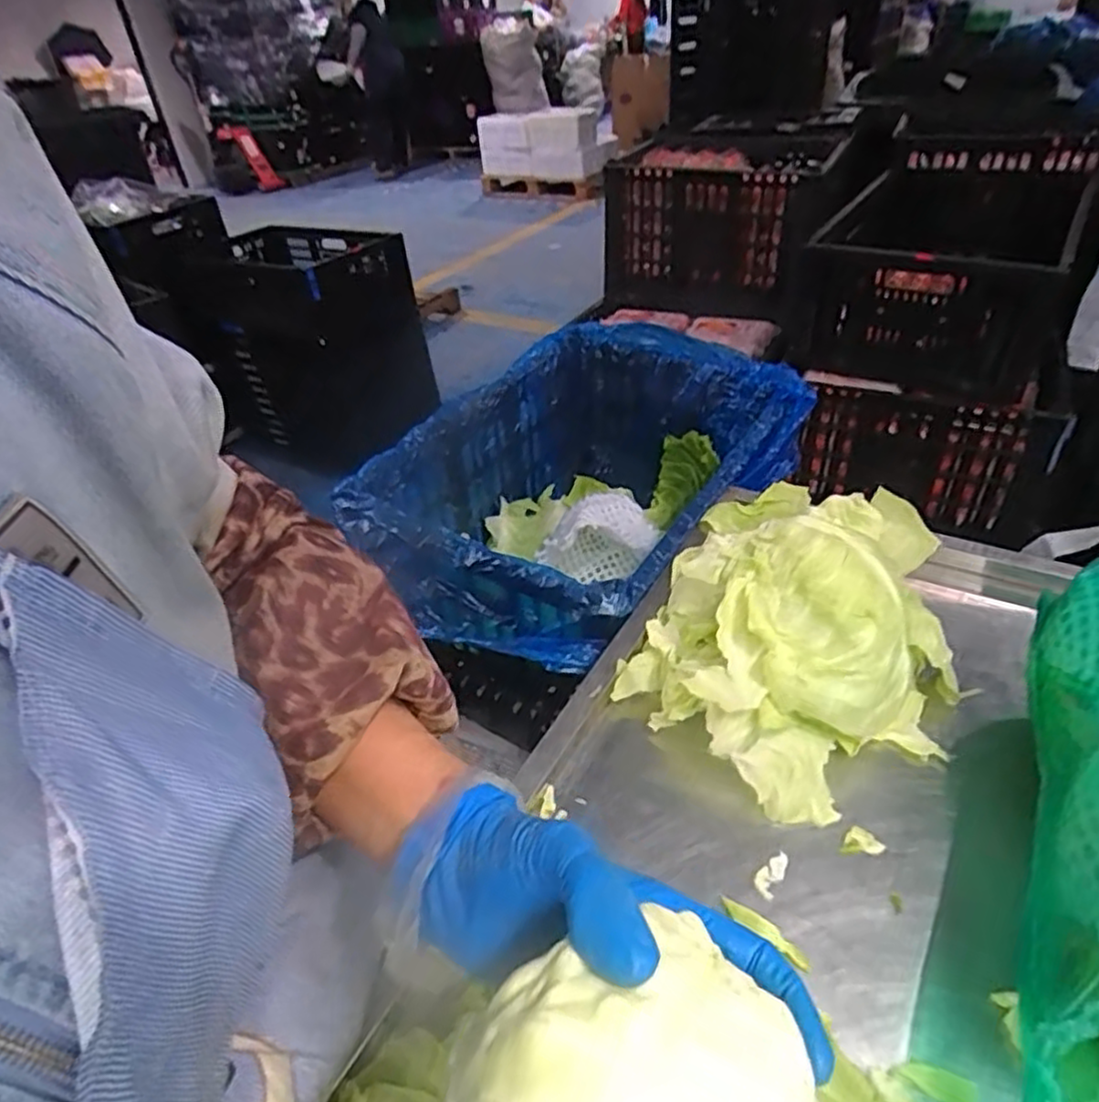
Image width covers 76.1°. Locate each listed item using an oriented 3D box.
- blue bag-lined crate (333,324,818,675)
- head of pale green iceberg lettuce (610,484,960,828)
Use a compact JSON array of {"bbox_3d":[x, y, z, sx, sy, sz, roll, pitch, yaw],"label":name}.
[{"bbox_3d":[0.051,-0.054,0.840,0.368,0.249,0.527,22,46,31],"label":"blue bag-lined crate"},{"bbox_3d":[0.173,0.042,0.514,0.229,0.117,0.228,-32,45,-29],"label":"head of pale green iceberg lettuce"}]

